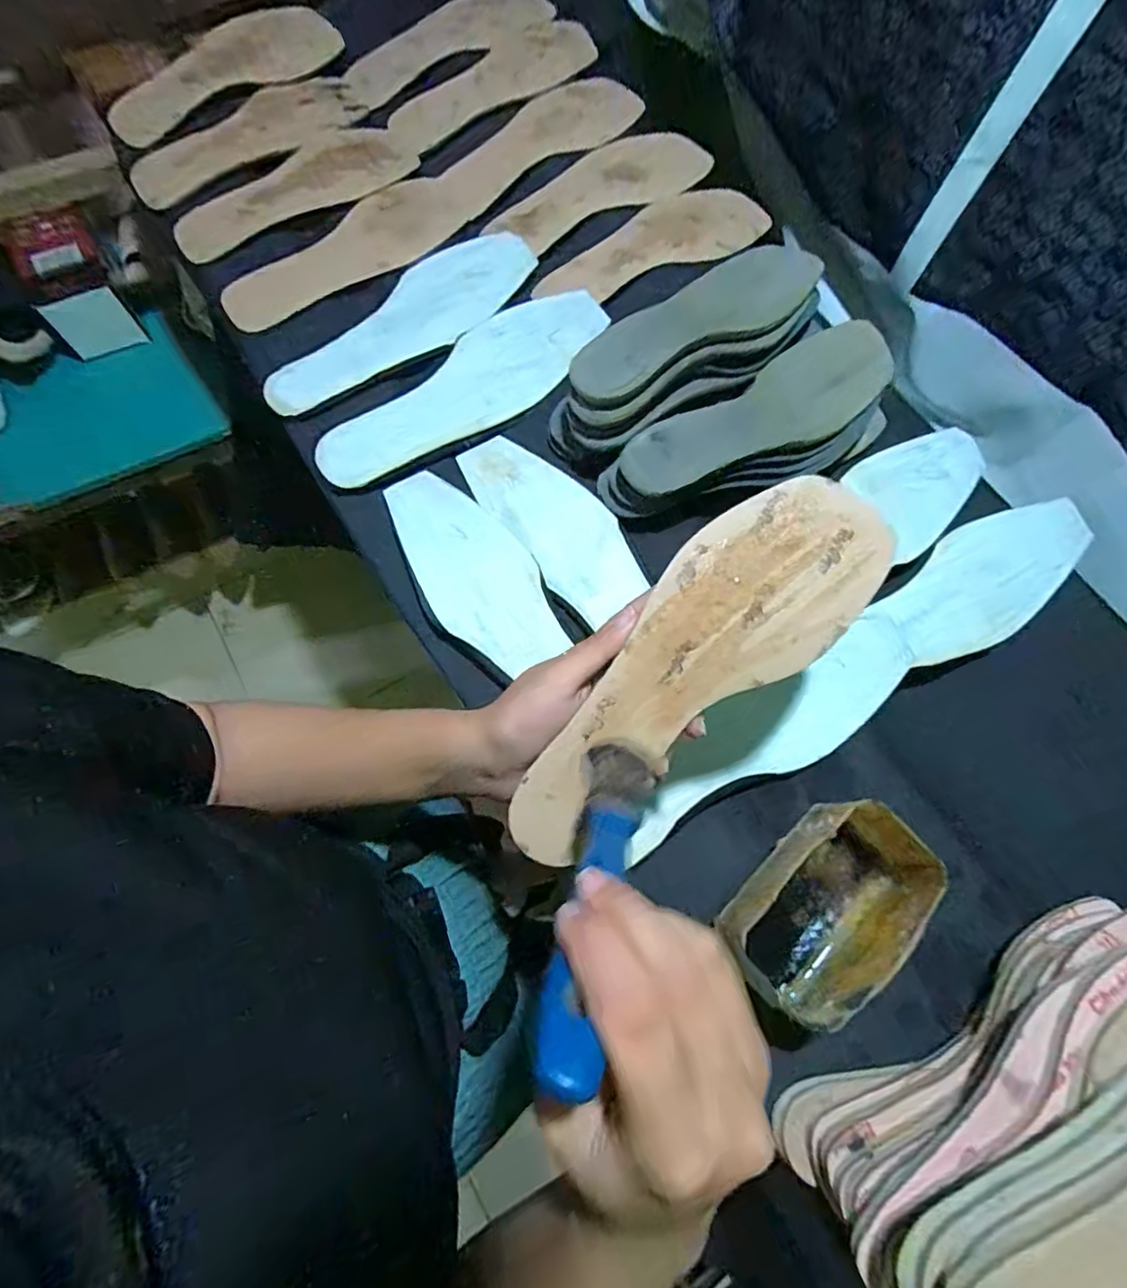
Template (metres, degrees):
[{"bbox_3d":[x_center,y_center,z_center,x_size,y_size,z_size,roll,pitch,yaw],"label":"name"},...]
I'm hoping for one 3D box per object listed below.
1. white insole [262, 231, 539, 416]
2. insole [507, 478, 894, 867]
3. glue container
[{"bbox_3d":[-0.130,-0.282,0.518,0.083,0.006,0.273,42,76,10],"label":"white insole"},{"bbox_3d":[0.062,0.011,0.298,0.235,0.015,0.077,-44,79,0],"label":"insole"},{"bbox_3d":[0.156,0.157,0.362,0.125,0.055,0.079,-43,79,-13],"label":"glue container"}]

